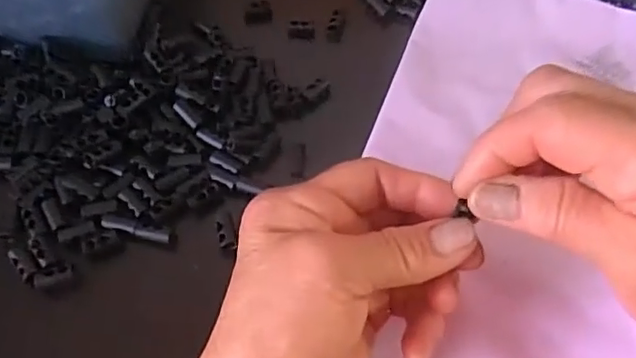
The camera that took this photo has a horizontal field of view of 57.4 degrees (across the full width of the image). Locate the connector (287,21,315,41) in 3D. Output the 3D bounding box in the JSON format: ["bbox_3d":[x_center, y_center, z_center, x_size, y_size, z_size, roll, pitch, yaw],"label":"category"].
[{"bbox_3d":[-0.010,-0.095,0.371,0.017,0.010,0.009,-3,60,-2],"label":"connector"}]

